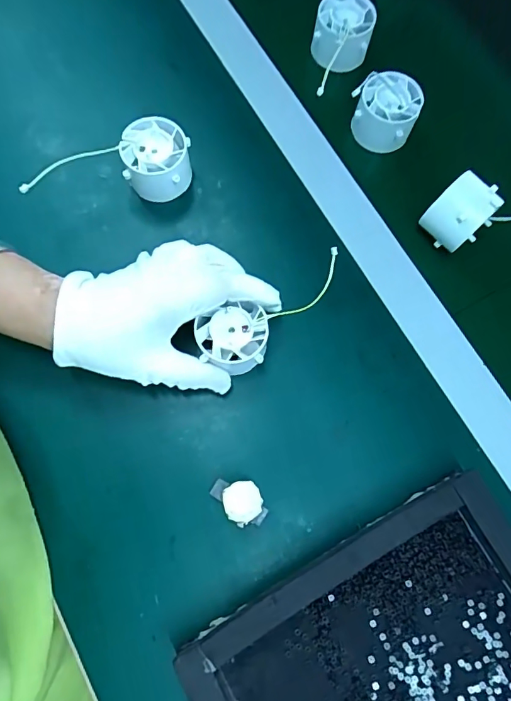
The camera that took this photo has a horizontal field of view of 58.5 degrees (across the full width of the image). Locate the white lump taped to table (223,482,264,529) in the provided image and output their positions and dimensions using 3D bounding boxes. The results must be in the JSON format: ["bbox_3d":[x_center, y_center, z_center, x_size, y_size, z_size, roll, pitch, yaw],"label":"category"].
[{"bbox_3d":[-0.008,0.100,0.301,0.025,0.015,0.026,-16,77,-6],"label":"white lump taped to table"}]

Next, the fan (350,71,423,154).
[{"bbox_3d":[0.111,-0.203,0.390,0.053,0.033,0.051,0,76,-2],"label":"fan"}]

